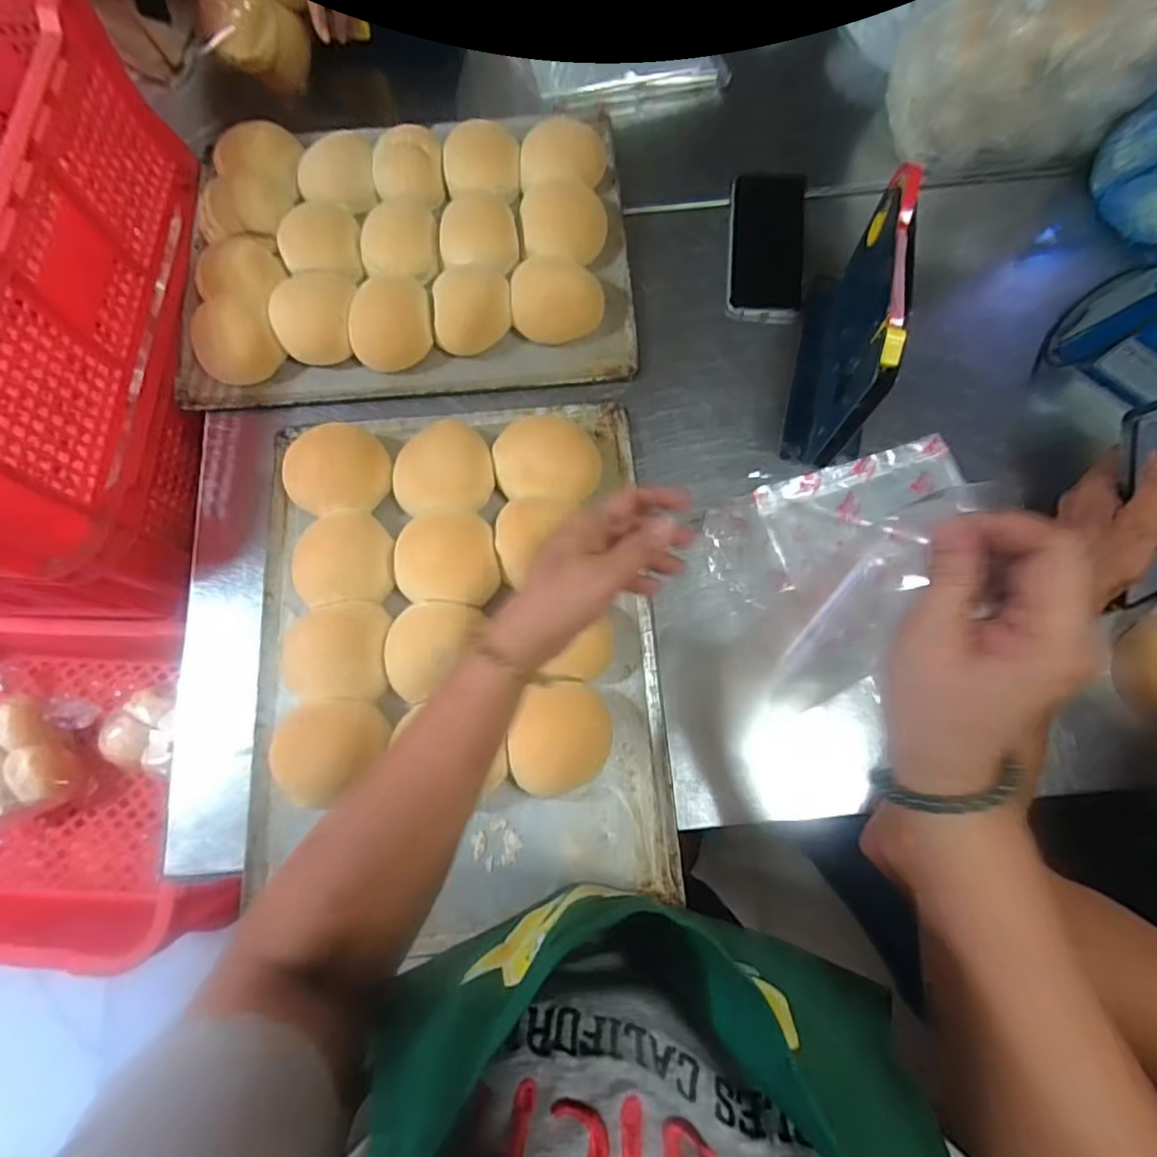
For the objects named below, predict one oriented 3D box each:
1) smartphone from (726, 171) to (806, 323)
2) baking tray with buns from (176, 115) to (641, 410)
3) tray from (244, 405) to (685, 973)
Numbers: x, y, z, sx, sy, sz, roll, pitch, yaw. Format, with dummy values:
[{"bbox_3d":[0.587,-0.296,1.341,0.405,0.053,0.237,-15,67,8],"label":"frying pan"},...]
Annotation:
[{"bbox_3d":[0.196,-0.348,0.626,0.077,0.011,0.172,5,74,3],"label":"smartphone"},{"bbox_3d":[-0.175,-0.334,0.608,0.449,0.052,0.323,-4,74,1],"label":"baking tray with buns"},{"bbox_3d":[-0.104,0.047,0.493,0.329,0.052,0.424,-5,74,0],"label":"tray"}]

